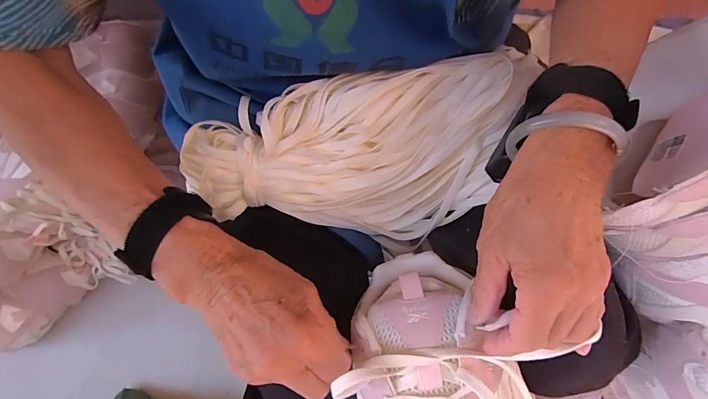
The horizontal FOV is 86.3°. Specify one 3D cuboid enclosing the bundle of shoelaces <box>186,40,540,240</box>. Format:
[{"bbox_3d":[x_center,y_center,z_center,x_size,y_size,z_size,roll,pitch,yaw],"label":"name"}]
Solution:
[{"bbox_3d":[0.018,-0.036,0.342,0.298,0.098,0.123,-14,68,-3],"label":"bundle of shoelaces"}]

